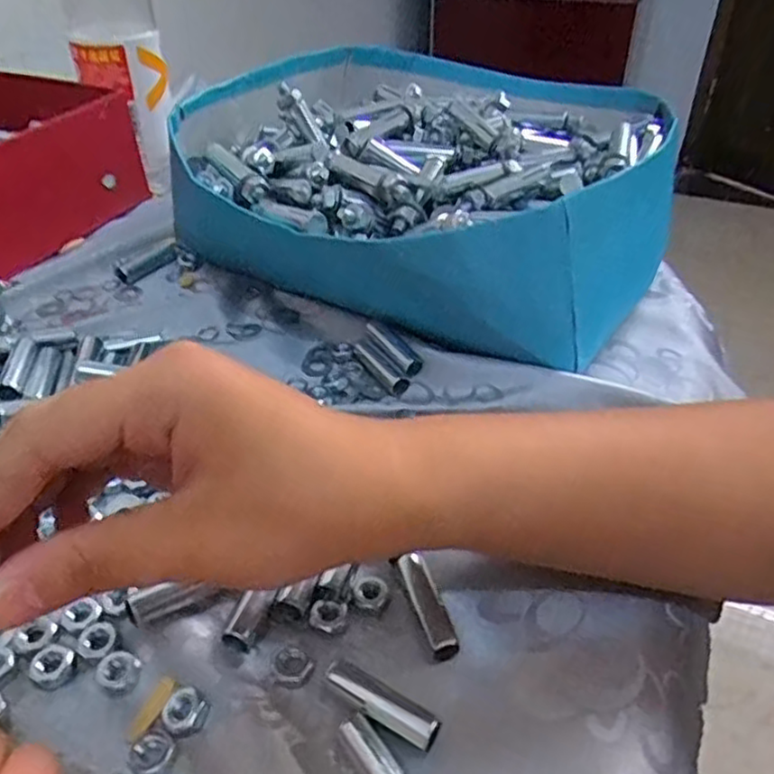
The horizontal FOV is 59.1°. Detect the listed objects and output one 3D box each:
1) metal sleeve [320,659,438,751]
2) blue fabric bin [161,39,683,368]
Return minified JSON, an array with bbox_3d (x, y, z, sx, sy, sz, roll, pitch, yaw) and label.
[{"bbox_3d":[-0.002,0.102,0.219,0.039,0.010,0.011,21,44,23],"label":"metal sleeve"},{"bbox_3d":[0.030,-0.131,0.434,0.271,0.096,0.279,1,40,-1],"label":"blue fabric bin"}]

